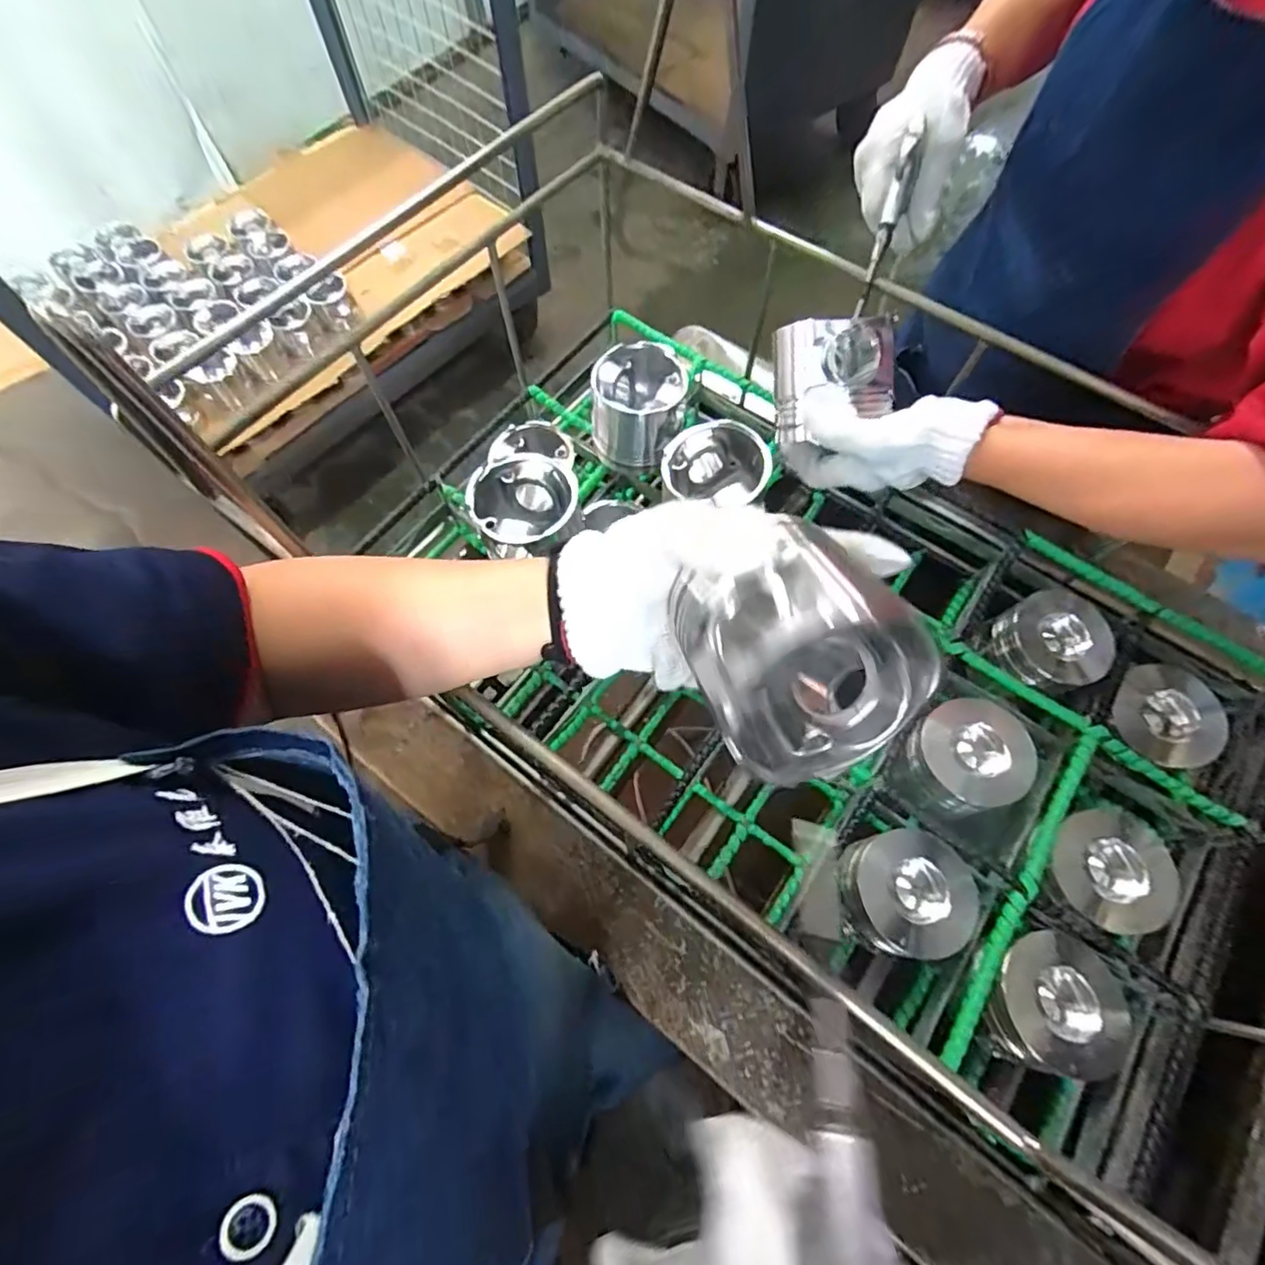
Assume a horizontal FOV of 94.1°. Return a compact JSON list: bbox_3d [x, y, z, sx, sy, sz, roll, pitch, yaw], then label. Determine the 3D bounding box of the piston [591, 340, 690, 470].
[{"bbox_3d":[0.006,-0.227,0.602,0.087,0.084,0.095,0,67,0],"label":"piston"}]

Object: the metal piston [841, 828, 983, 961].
[{"bbox_3d":[0.223,0.214,0.489,0.085,0.079,0.093,0,67,0],"label":"metal piston"}]

